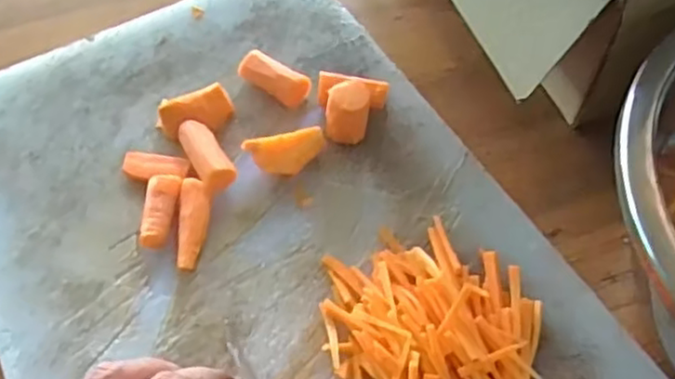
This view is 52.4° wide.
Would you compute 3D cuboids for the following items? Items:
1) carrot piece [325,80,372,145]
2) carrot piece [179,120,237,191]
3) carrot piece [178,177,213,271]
[{"bbox_3d":[0.005,-0.041,0.366,0.023,0.034,0.017,-9,56,-2],"label":"carrot piece"},{"bbox_3d":[-0.069,-0.017,0.362,0.017,0.017,0.043,-30,59,-16],"label":"carrot piece"},{"bbox_3d":[-0.071,0.018,0.341,0.015,0.012,0.047,-2,56,2],"label":"carrot piece"}]

